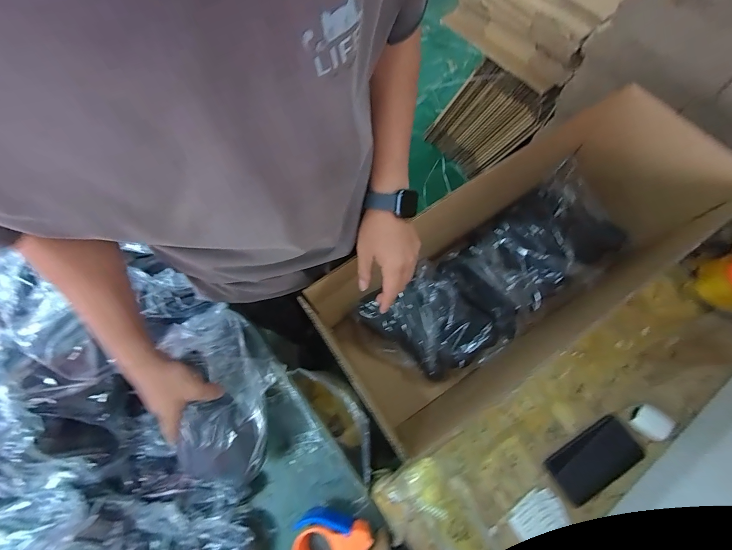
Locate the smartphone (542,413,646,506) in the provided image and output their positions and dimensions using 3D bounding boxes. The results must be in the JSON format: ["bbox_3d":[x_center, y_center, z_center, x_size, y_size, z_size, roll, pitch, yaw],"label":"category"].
[{"bbox_3d":[0.413,0.334,0.557,0.159,0.010,0.081,-31,72,-9],"label":"smartphone"}]

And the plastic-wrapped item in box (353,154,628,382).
[{"bbox_3d":[0.434,-0.072,0.801,0.426,0.095,0.251,-36,73,-10],"label":"plastic-wrapped item in box"}]

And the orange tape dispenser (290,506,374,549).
[{"bbox_3d":[-0.074,0.486,0.570,0.154,0.053,0.101,-30,72,-8],"label":"orange tape dispenser"}]

